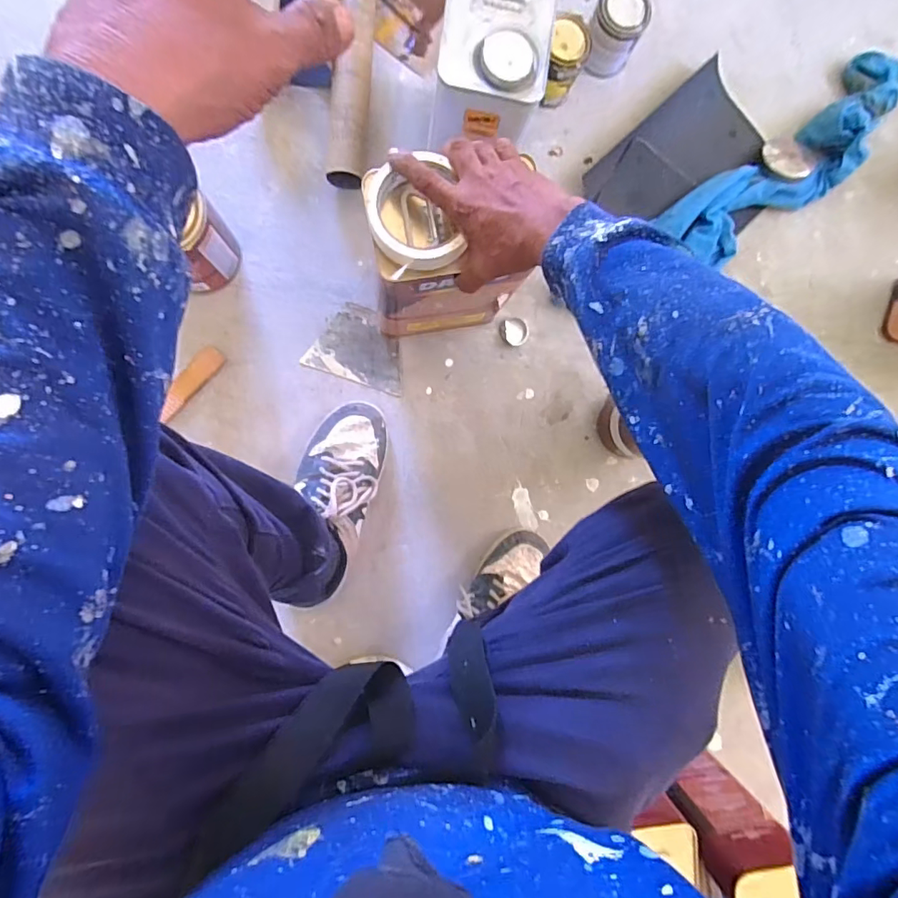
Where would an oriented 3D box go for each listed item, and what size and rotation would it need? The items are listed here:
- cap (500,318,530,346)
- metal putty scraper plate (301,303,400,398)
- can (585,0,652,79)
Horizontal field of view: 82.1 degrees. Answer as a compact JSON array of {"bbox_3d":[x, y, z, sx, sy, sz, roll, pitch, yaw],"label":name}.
[{"bbox_3d":[0.095,-0.170,0.745,0.041,0.006,0.038,0,91,-7],"label":"cap"},{"bbox_3d":[-0.124,-0.145,0.730,0.134,0.004,0.102,18,91,-5],"label":"metal putty scraper plate"},{"bbox_3d":[0.230,-0.580,0.725,0.071,0.092,0.069,0,91,-7],"label":"can"}]

